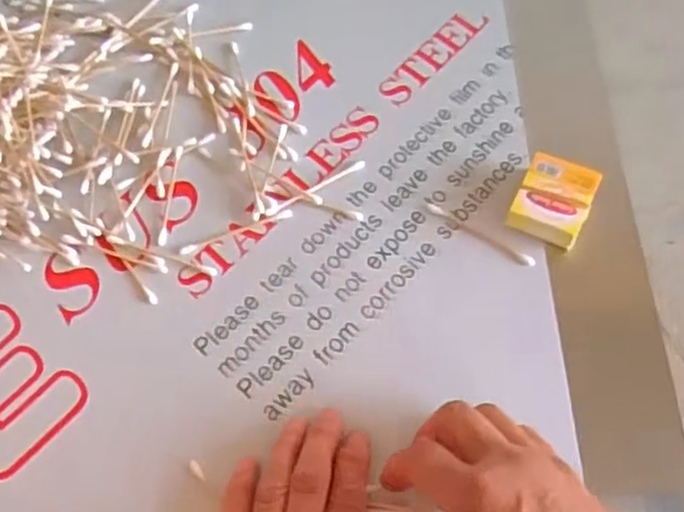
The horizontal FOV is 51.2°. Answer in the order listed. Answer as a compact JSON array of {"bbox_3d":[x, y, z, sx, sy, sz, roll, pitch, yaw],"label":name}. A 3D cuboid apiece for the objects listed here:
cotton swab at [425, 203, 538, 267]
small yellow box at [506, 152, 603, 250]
[{"bbox_3d":[0.083,-0.013,0.432,0.073,0.005,0.007,32,70,15],"label":"cotton swab"},{"bbox_3d":[0.125,-0.031,0.425,0.041,0.027,0.049,23,69,15],"label":"small yellow box"}]

